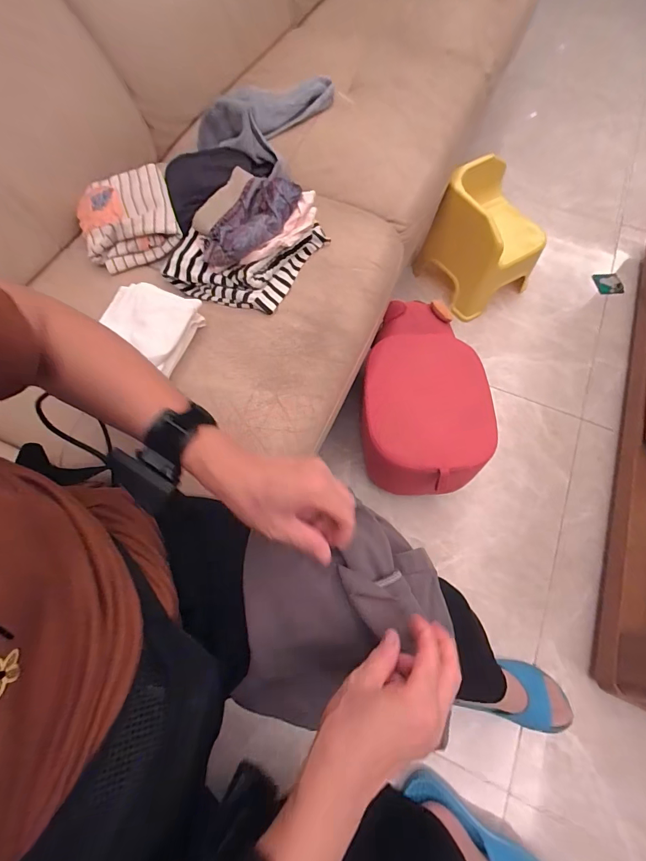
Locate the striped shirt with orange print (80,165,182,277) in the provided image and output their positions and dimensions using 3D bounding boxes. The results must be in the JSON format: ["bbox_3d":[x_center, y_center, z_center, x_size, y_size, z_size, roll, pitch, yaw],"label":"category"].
[{"bbox_3d":[-0.303,-0.324,0.587,0.142,0.076,0.121,-18,67,-8],"label":"striped shirt with orange print"}]

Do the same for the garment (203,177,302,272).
[{"bbox_3d":[-0.115,-0.321,0.575,0.110,0.044,0.173,26,68,11],"label":"garment"}]

